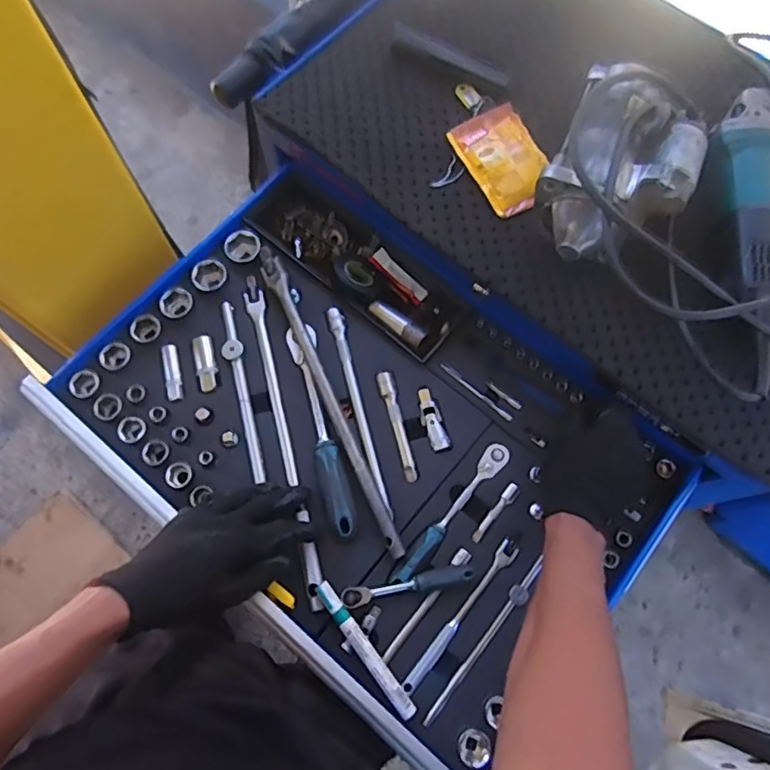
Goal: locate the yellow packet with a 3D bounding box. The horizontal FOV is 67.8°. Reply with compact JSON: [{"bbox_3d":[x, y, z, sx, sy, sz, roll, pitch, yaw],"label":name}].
[{"bbox_3d":[0.134,-0.249,0.634,0.085,0.013,0.120,-27,75,-11],"label":"yellow packet"}]

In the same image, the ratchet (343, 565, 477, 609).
[{"bbox_3d":[0.024,0.196,0.560,0.130,0.015,0.018,-10,72,-6],"label":"ratchet"}]

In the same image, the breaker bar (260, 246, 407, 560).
[{"bbox_3d":[-0.061,0.008,0.619,0.025,0.024,0.367,-24,72,-10],"label":"breaker bar"}]

